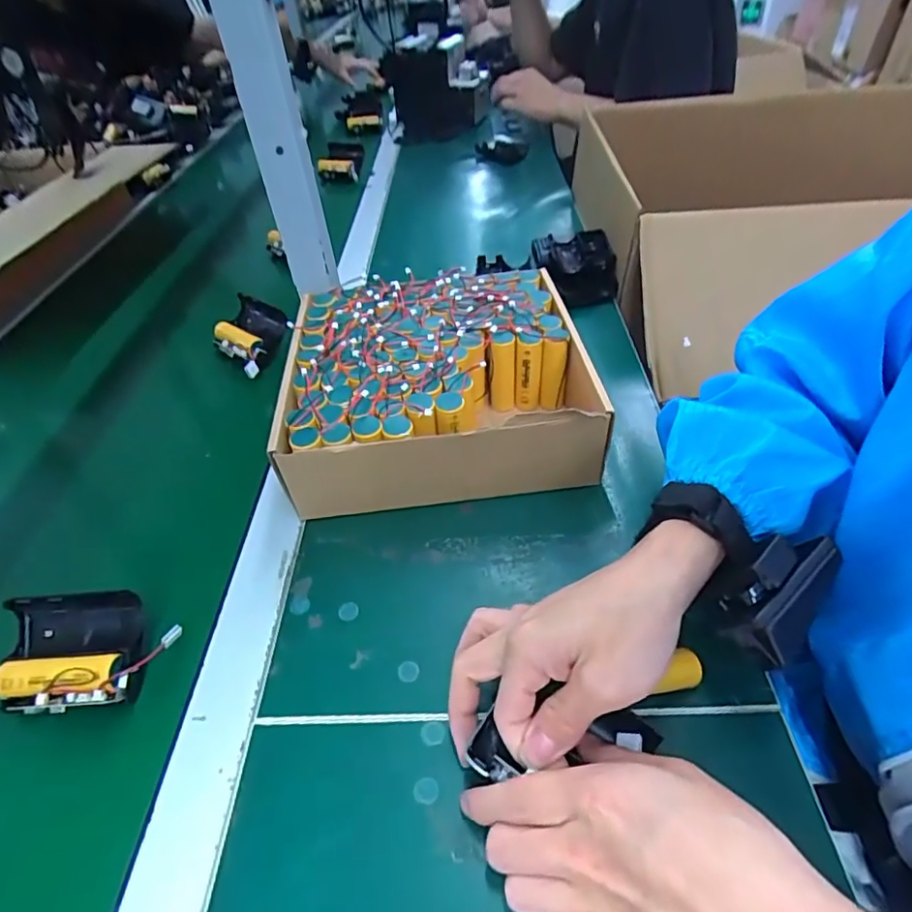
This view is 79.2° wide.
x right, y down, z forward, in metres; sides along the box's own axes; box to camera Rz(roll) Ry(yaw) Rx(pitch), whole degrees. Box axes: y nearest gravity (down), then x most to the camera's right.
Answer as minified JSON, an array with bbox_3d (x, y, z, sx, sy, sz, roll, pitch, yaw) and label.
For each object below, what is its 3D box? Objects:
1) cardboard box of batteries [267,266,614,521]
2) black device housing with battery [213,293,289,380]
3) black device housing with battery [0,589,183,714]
[{"bbox_3d":[-0.014,-0.067,0.478,0.244,0.084,0.227,-6,44,-1],"label":"cardboard box of batteries"},{"bbox_3d":[-0.216,-0.128,0.587,0.068,0.040,0.116,-34,51,-26],"label":"black device housing with battery"},{"bbox_3d":[-0.225,0.119,0.335,0.104,0.043,0.058,-7,44,-2],"label":"black device housing with battery"}]

